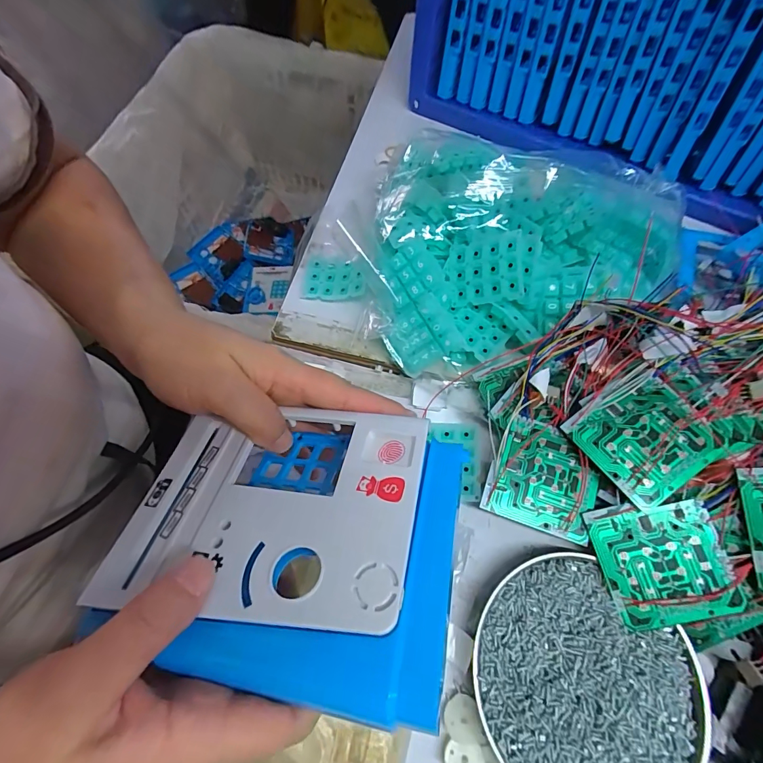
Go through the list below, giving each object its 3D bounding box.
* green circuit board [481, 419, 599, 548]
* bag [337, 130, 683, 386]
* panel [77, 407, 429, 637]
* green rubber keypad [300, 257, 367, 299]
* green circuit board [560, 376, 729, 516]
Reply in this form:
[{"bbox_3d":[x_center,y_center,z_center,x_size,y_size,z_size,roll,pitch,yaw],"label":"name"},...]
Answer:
[{"bbox_3d":[0.114,0.067,0.282,0.071,0.004,0.070,19,75,7],"label":"green circuit board"},{"bbox_3d":[0.101,-0.129,0.346,0.246,0.063,0.203,-20,67,-11],"label":"bag"},{"bbox_3d":[-0.053,0.058,0.199,0.139,0.009,0.108,3,46,13],"label":"panel"},{"bbox_3d":[-0.043,-0.094,0.365,0.056,0.014,0.044,3,65,4],"label":"green rubber keypad"},{"bbox_3d":[0.175,0.038,0.271,0.067,0.004,0.072,-41,68,2],"label":"green circuit board"}]

